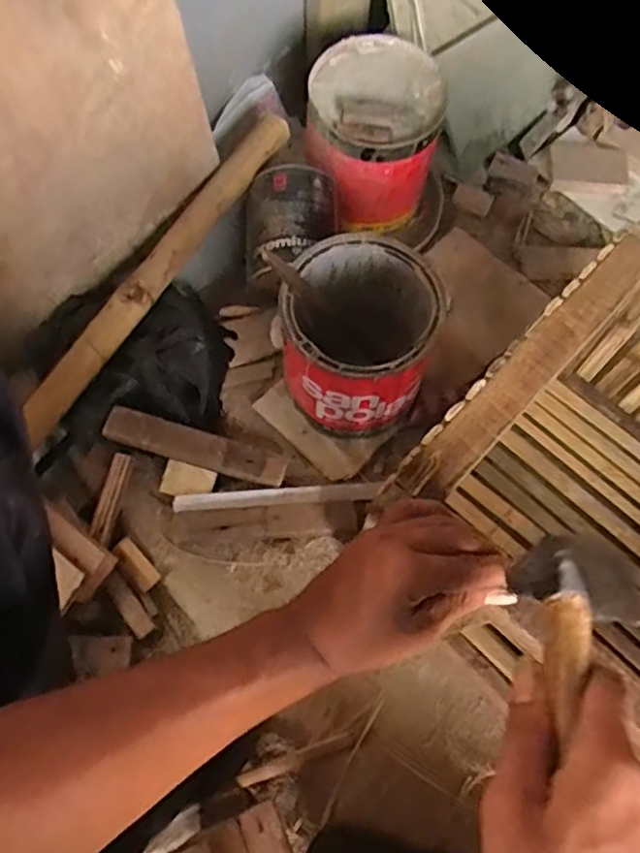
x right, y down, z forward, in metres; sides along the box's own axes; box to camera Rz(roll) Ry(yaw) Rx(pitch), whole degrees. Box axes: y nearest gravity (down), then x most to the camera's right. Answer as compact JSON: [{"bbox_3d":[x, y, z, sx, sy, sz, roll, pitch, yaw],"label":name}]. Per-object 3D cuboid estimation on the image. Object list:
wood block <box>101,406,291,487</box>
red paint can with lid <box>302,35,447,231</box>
[{"bbox_3d":[-0.130,0.023,0.704,0.191,0.014,0.041,17,65,-6],"label":"wood block"},{"bbox_3d":[0.062,-0.339,0.789,0.146,0.143,0.162,7,68,2],"label":"red paint can with lid"}]

